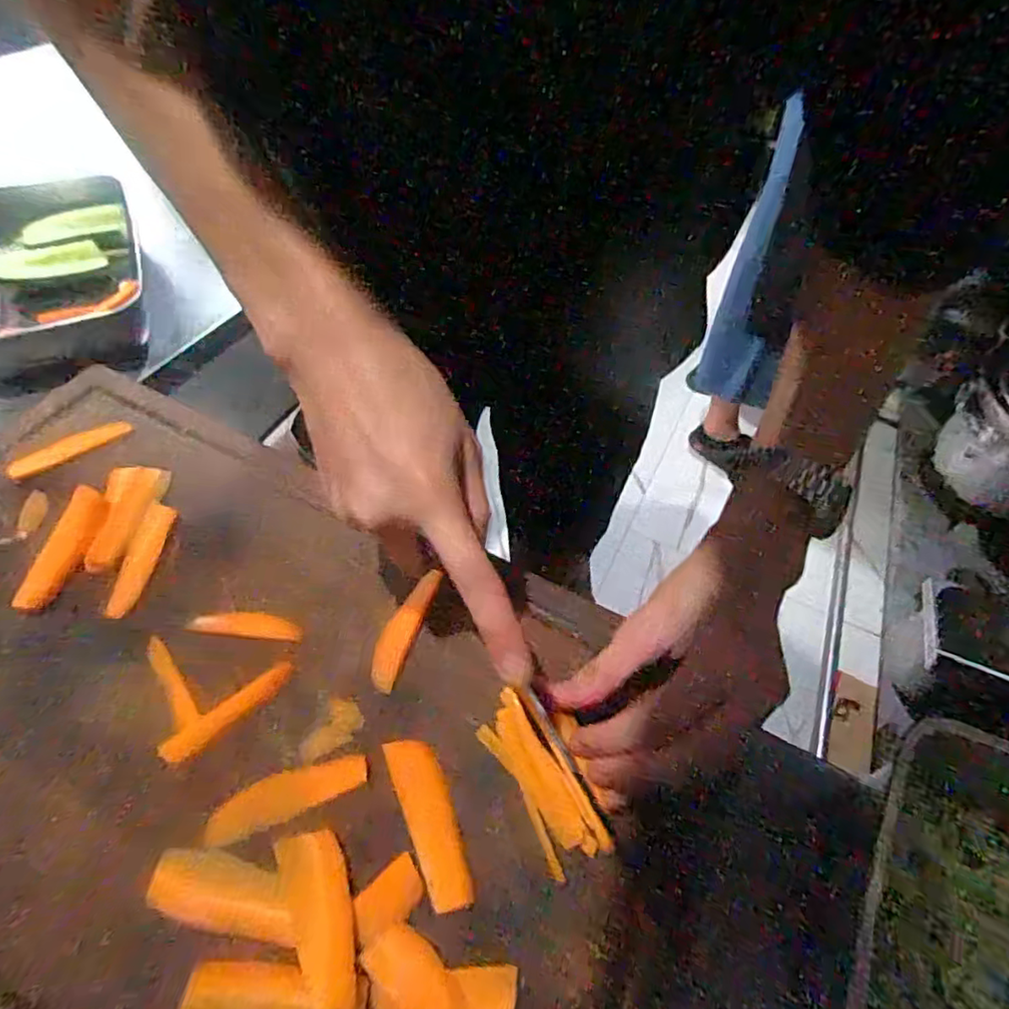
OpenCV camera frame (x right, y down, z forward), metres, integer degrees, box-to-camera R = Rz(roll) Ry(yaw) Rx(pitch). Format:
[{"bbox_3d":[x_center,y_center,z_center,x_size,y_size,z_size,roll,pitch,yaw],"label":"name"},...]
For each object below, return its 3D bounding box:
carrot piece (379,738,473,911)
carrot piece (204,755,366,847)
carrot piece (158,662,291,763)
[{"bbox_3d":[-0.035,0.147,0.288,0.023,0.005,0.077,-17,57,-17],"label":"carrot piece"},{"bbox_3d":[-0.104,0.139,0.294,0.073,0.005,0.022,-18,57,-18],"label":"carrot piece"},{"bbox_3d":[-0.141,0.106,0.315,0.069,0.008,0.015,-35,63,-27],"label":"carrot piece"}]

